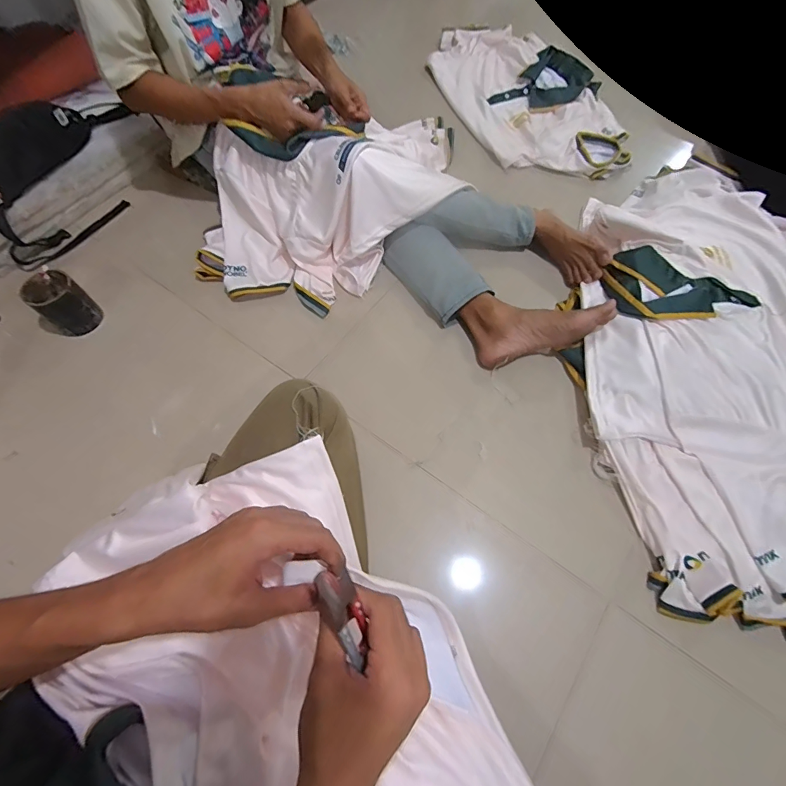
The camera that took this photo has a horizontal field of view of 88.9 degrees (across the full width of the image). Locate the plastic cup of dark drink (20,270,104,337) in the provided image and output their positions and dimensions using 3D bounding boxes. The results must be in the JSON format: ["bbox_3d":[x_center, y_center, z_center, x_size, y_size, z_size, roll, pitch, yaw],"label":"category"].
[{"bbox_3d":[-0.610,-0.164,0.746,0.082,0.093,0.078,0,63,0],"label":"plastic cup of dark drink"}]

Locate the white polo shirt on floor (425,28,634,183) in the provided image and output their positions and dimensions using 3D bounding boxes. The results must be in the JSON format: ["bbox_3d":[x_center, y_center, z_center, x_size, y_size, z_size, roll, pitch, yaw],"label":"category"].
[{"bbox_3d":[0.360,-0.850,1.128,0.403,0.050,0.738,-15,64,-7],"label":"white polo shirt on floor"}]

